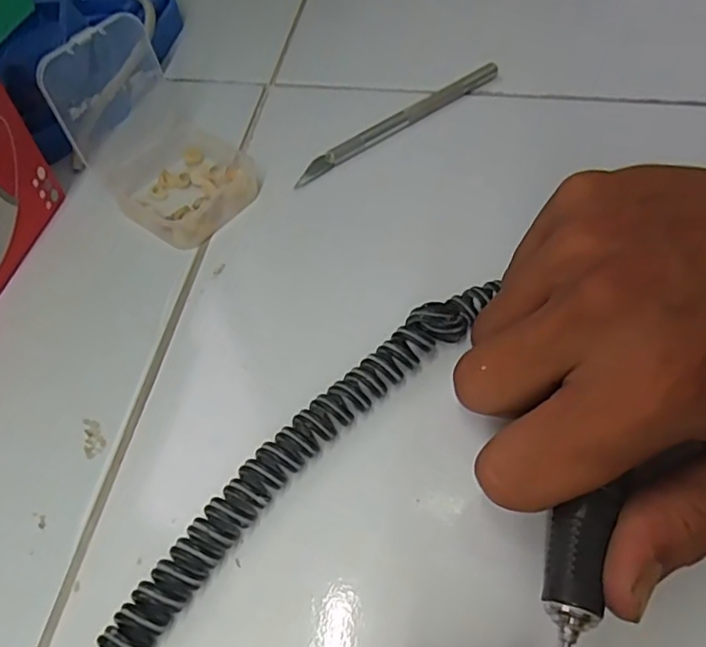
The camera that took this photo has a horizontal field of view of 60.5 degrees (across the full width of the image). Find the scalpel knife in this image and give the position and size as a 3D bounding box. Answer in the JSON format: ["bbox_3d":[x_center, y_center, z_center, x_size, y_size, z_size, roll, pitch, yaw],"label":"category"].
[{"bbox_3d":[0.026,-0.108,0.320,0.132,0.007,0.010,-34,60,-19],"label":"scalpel knife"}]

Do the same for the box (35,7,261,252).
[{"bbox_3d":[-0.092,-0.085,0.279,0.064,0.048,0.085,-39,61,-22],"label":"box"}]

